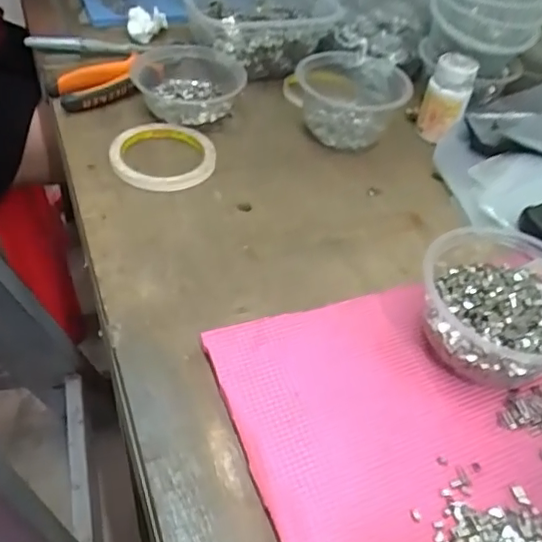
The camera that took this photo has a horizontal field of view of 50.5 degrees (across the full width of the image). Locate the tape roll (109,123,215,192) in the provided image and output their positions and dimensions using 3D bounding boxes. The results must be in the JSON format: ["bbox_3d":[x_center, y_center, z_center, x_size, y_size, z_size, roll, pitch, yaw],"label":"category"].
[{"bbox_3d":[-0.102,-0.110,0.546,0.095,0.015,0.092,4,46,-4],"label":"tape roll"}]

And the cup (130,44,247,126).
[{"bbox_3d":[-0.088,-0.197,0.607,0.116,0.042,0.115,4,46,-4],"label":"cup"}]

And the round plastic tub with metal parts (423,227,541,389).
[{"bbox_3d":[0.161,0.025,0.403,0.110,0.063,0.116,4,46,-4],"label":"round plastic tub with metal parts"}]

